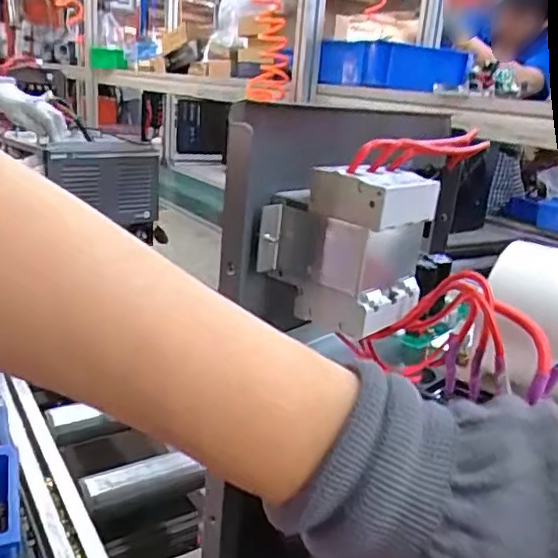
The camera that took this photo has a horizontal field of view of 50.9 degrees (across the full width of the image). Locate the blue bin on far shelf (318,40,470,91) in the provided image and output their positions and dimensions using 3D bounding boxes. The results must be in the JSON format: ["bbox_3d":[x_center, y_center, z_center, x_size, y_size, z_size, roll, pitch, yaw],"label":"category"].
[{"bbox_3d":[0.238,-0.434,1.205,0.305,0.082,0.160,-10,24,-37],"label":"blue bin on far shelf"}]

